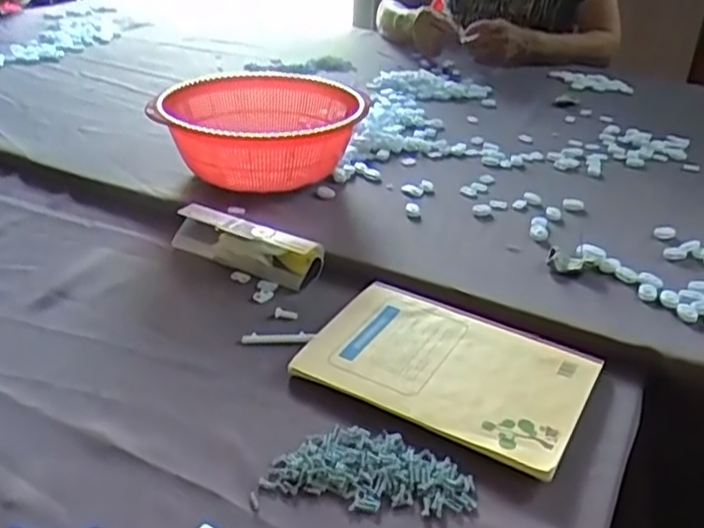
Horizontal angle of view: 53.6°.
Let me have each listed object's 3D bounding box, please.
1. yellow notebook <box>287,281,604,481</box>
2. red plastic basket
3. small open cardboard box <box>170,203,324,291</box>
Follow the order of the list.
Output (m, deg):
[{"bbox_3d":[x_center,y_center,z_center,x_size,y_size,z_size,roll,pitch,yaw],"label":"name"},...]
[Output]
[{"bbox_3d":[0.076,0.079,0.541,0.203,0.013,0.143,18,35,26],"label":"yellow notebook"},{"bbox_3d":[-0.104,-0.147,0.805,0.218,0.101,0.237,4,31,5],"label":"red plastic basket"},{"bbox_3d":[-0.103,-0.020,0.673,0.154,0.037,0.046,19,35,27],"label":"small open cardboard box"}]

